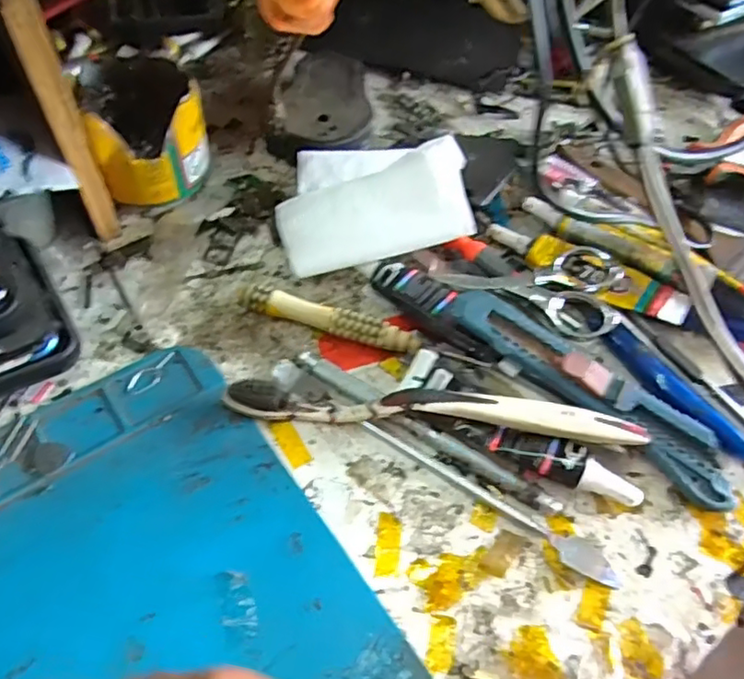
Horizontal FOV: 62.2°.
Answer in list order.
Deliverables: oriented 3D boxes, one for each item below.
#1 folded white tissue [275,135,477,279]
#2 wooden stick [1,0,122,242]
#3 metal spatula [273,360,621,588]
[{"bbox_3d":[-0.002,-0.078,0.335,0.097,0.044,0.086,-7,56,-10],"label":"folded white tissue"},{"bbox_3d":[-0.137,-0.092,0.282,0.004,0.129,0.014,30,58,16],"label":"wooden stick"},{"bbox_3d":[0.026,0.053,0.266,0.170,0.005,0.011,30,58,16],"label":"metal spatula"}]

